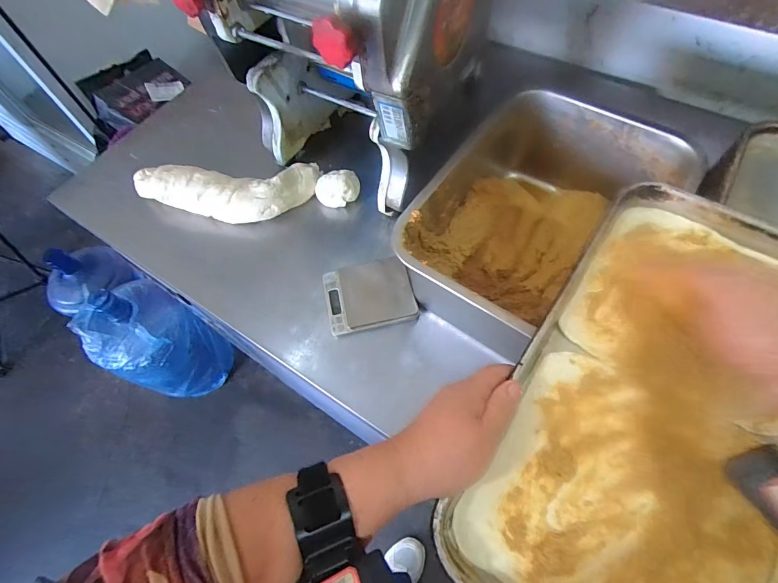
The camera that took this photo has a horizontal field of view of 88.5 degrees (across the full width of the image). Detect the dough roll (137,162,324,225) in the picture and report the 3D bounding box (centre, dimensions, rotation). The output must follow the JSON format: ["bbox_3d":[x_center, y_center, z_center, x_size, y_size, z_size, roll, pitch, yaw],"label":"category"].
[{"bbox_3d":[-0.280,-0.176,0.674,0.313,0.052,0.108,1,62,5],"label":"dough roll"}]

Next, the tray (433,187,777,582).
[{"bbox_3d":[0.378,0.178,0.256,0.592,0.029,0.397,30,68,18],"label":"tray"}]

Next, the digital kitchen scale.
[{"bbox_3d":[-0.030,0.001,0.583,0.123,0.024,0.101,-13,62,-3],"label":"digital kitchen scale"}]

